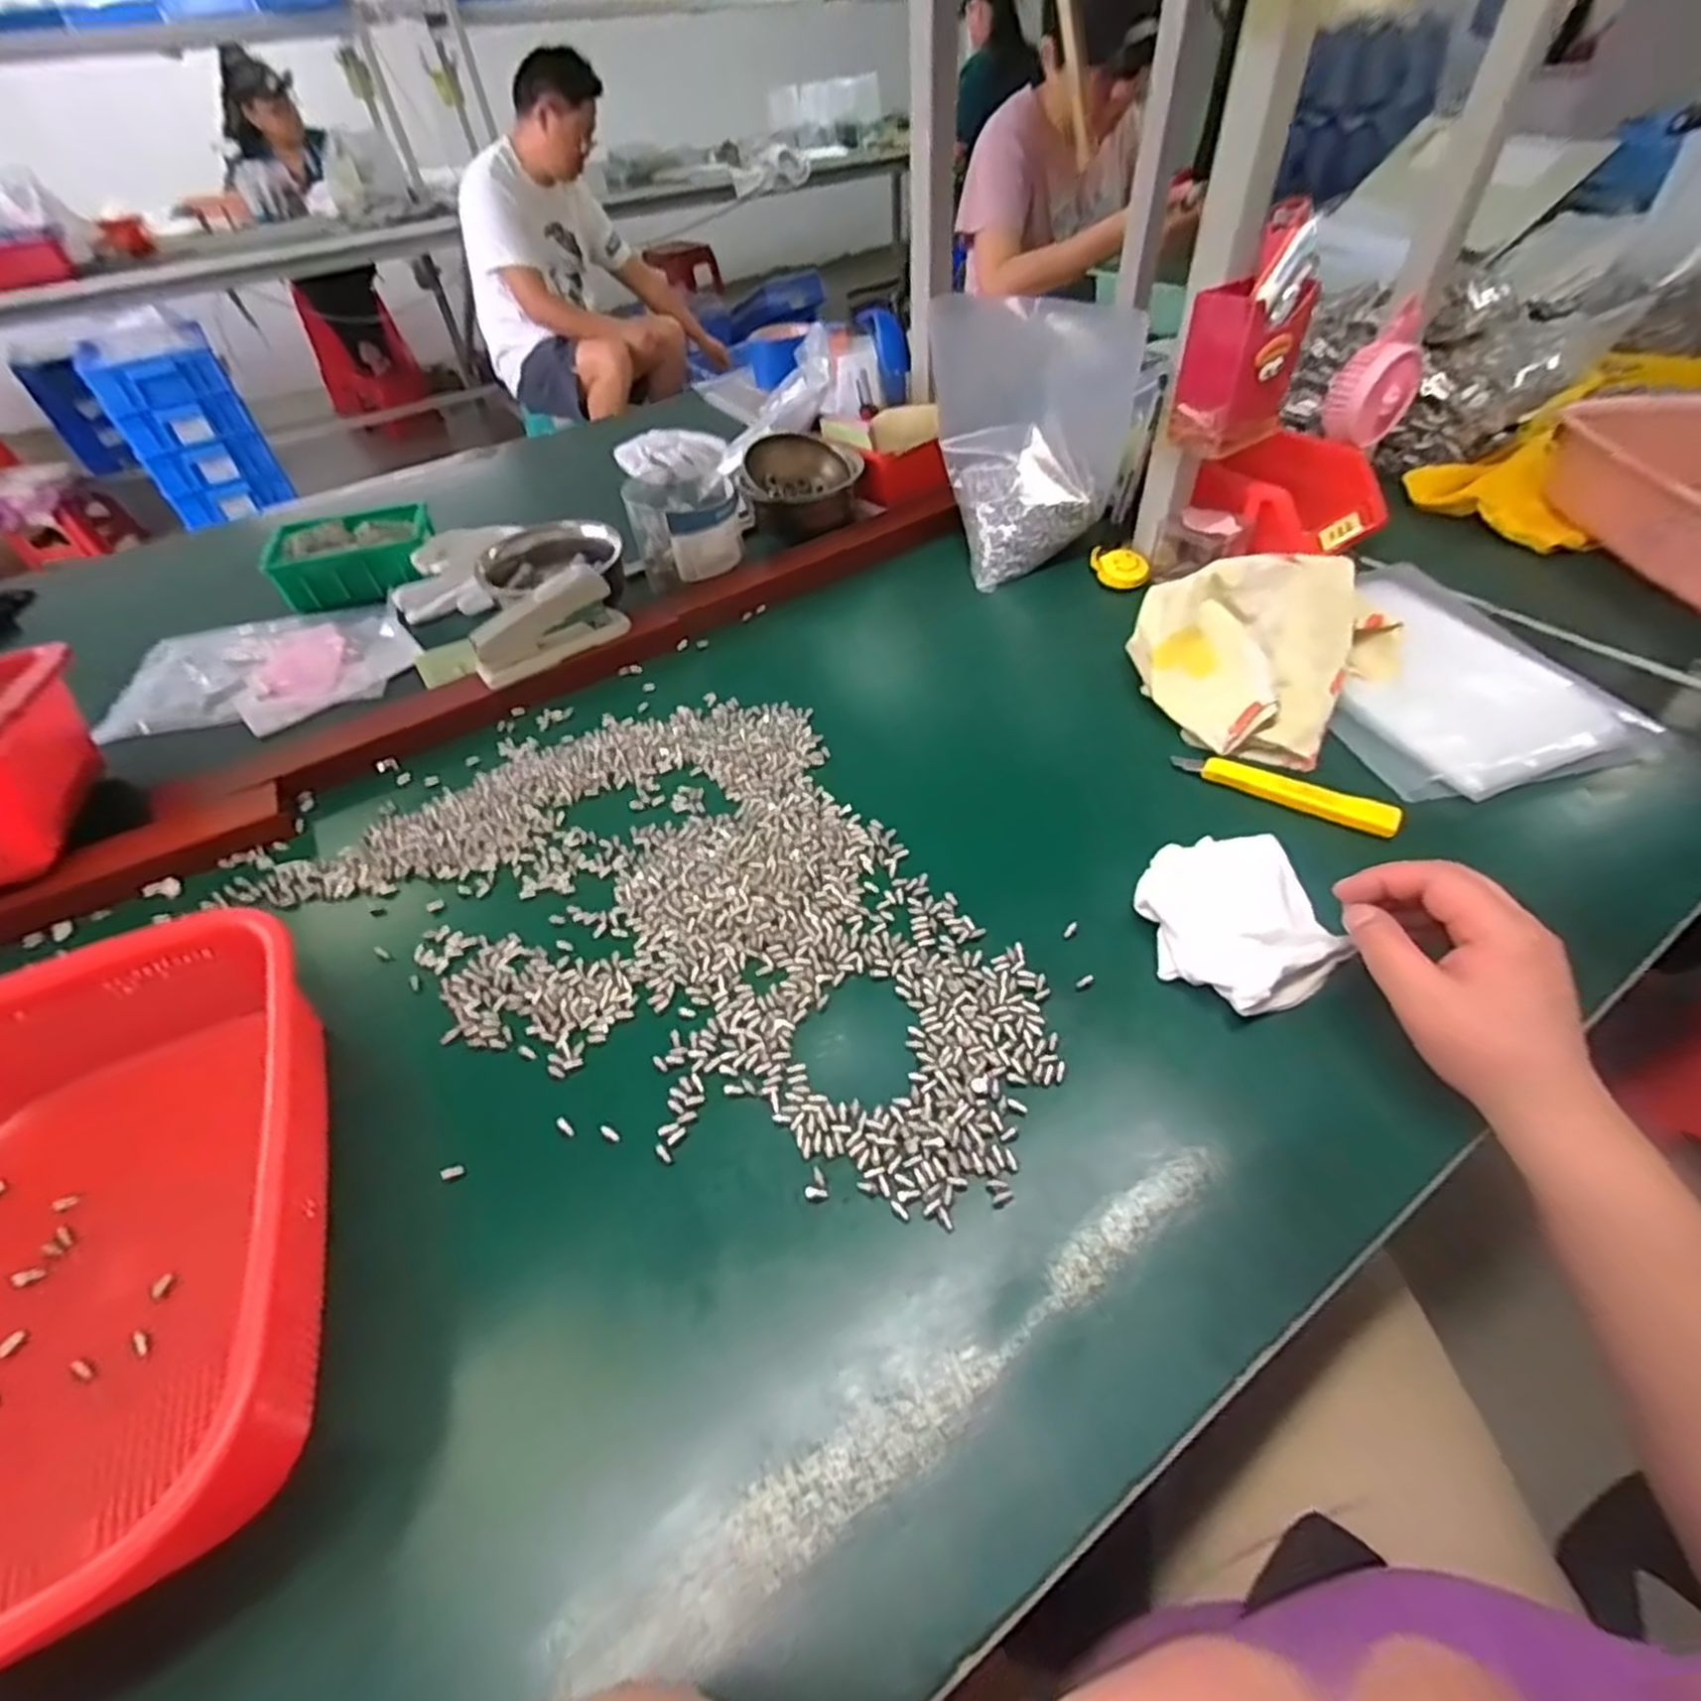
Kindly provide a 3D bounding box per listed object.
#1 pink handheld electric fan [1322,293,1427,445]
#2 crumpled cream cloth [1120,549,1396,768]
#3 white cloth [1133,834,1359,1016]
[{"bbox_3d":[0.455,-0.406,0.650,0.072,0.085,0.043,-16,49,-9],"label":"pink handheld electric fan"},{"bbox_3d":[0.292,-0.146,0.545,0.170,0.074,0.164,26,55,25],"label":"crumpled cream cloth"},{"bbox_3d":[0.211,0.038,0.416,0.090,0.027,0.098,-12,50,-8],"label":"white cloth"}]

